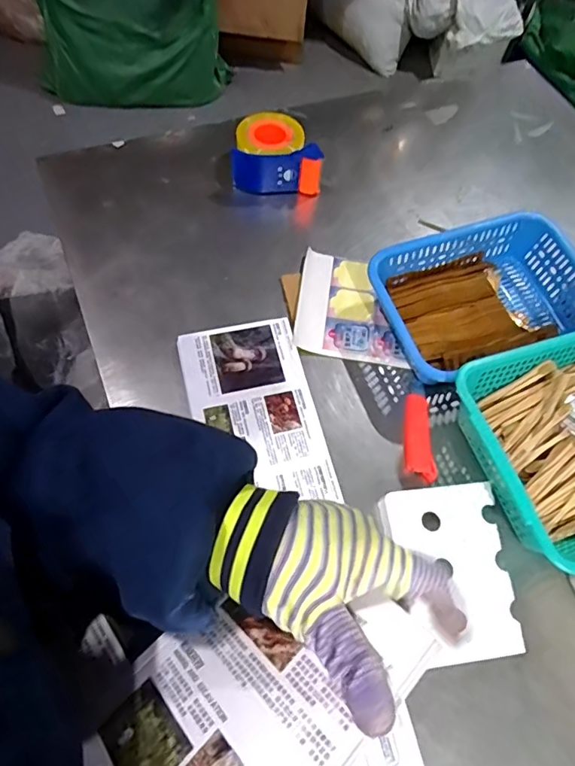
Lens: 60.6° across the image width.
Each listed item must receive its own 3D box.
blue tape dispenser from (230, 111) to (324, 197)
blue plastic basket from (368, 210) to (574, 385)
[{"bbox_3d":[-0.015,-0.412,0.894,0.165,0.078,0.118,13,64,2],"label":"blue tape dispenser"},{"bbox_3d":[0.298,-0.128,0.757,0.306,0.098,0.226,-21,68,-14],"label":"blue plastic basket"}]

